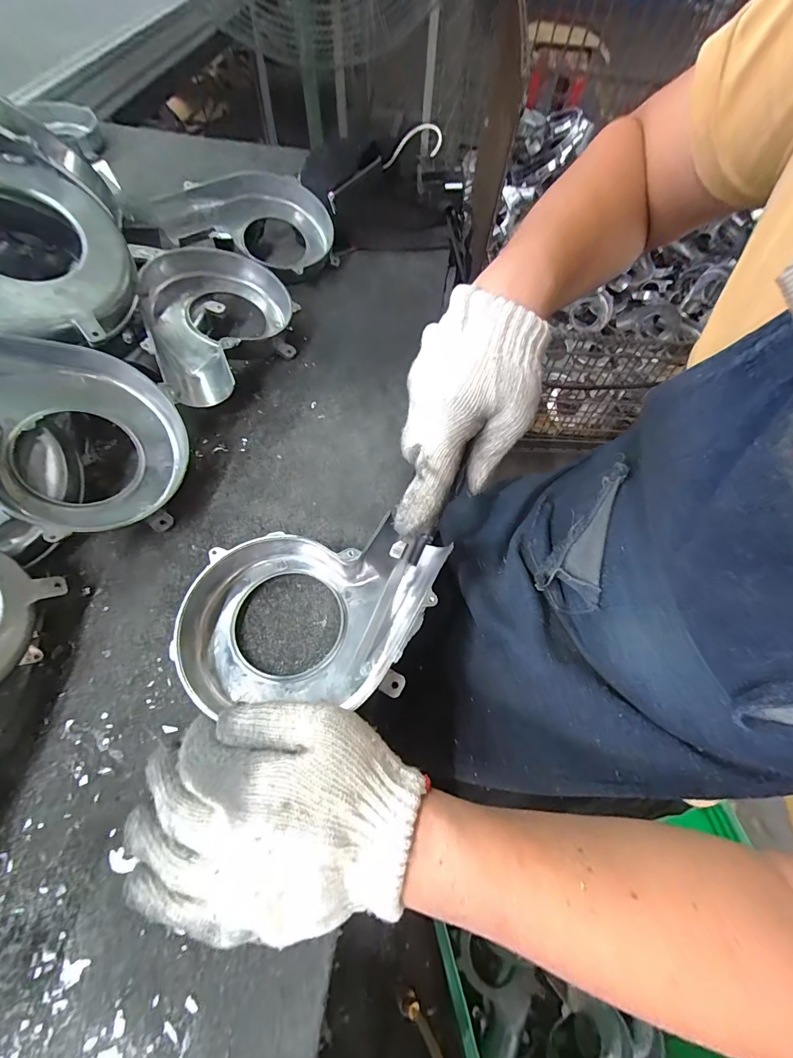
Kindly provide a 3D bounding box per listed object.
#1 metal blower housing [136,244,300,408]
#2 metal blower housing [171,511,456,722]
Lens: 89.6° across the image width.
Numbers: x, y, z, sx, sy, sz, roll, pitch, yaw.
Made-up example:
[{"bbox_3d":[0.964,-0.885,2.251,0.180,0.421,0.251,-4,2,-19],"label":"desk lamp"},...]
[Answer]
[{"bbox_3d":[-0.182,-0.220,0.432,0.149,0.069,0.203,-19,64,-12],"label":"metal blower housing"},{"bbox_3d":[-0.061,0.062,0.301,0.182,0.039,0.139,6,61,1],"label":"metal blower housing"}]

